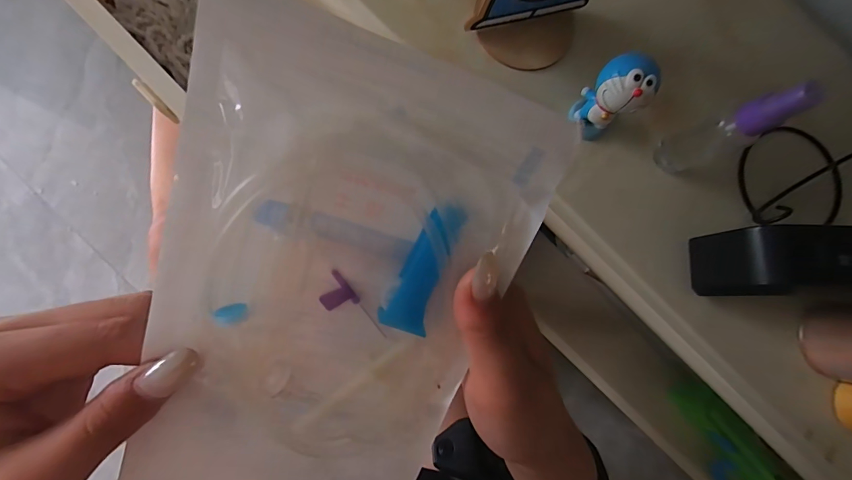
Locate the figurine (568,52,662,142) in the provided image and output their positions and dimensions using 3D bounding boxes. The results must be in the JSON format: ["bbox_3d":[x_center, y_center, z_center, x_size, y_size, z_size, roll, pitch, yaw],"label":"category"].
[{"bbox_3d":[0.141,-0.108,0.289,0.034,0.075,0.039,-41,90,-11],"label":"figurine"}]

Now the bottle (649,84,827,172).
[{"bbox_3d":[0.224,-0.083,0.279,0.039,0.112,0.031,-26,87,-11],"label":"bottle"}]

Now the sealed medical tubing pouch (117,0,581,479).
[{"bbox_3d":[-0.034,0.029,0.141,0.114,0.014,0.189,17,105,-16],"label":"sealed medical tubing pouch"}]

